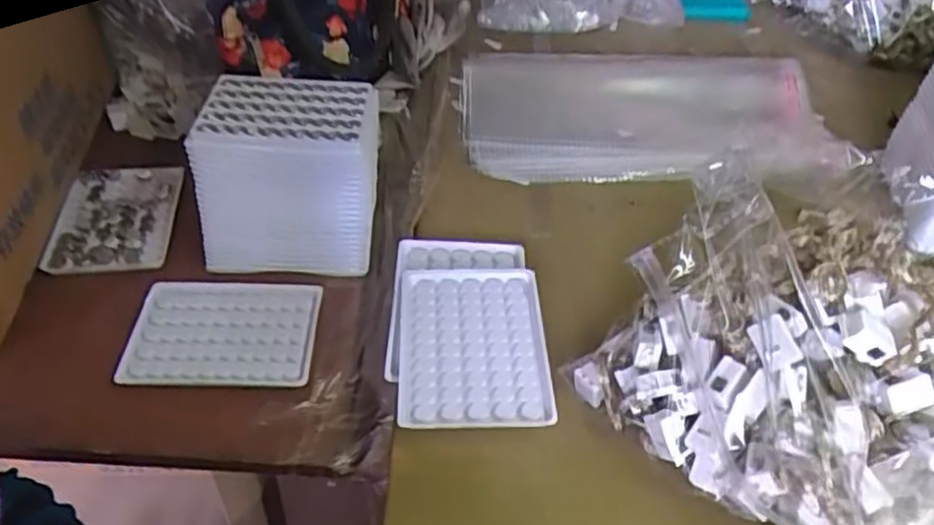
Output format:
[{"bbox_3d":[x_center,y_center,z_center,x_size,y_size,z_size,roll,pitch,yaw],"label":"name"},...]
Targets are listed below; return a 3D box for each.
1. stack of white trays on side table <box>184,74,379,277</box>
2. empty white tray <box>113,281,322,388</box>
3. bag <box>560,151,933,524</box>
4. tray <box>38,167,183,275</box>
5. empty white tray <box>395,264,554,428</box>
[{"bbox_3d":[-0.136,-0.068,0.560,0.133,0.109,0.113,4,44,-1],"label":"stack of white trays on side table"},{"bbox_3d":[-0.178,0.053,0.518,0.129,0.016,0.093,1,45,-4],"label":"empty white tray"},{"bbox_3d":[0.206,0.044,0.392,0.192,0.151,0.208,-33,55,-32],"label":"bag"},{"bbox_3d":[-0.295,-0.039,0.597,0.092,0.009,0.129,-2,45,-7],"label":"tray"},{"bbox_3d":[0.004,0.052,0.464,0.096,0.009,0.127,-1,44,-3],"label":"empty white tray"}]

